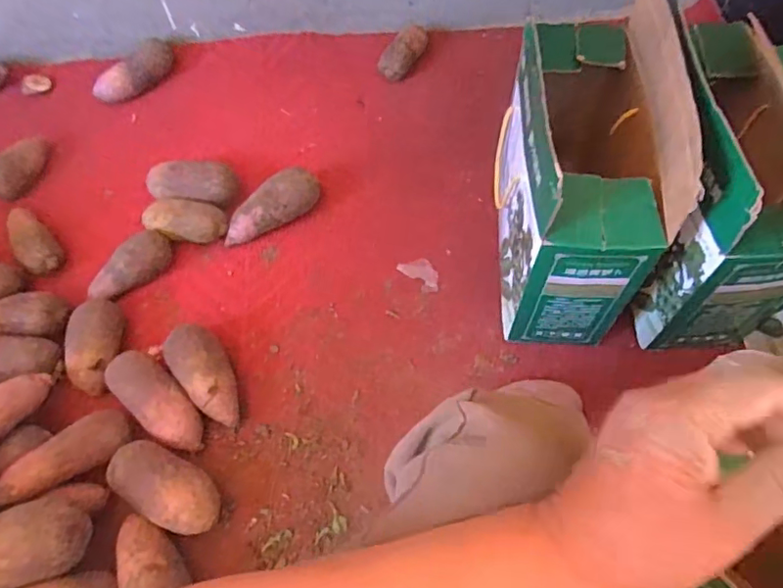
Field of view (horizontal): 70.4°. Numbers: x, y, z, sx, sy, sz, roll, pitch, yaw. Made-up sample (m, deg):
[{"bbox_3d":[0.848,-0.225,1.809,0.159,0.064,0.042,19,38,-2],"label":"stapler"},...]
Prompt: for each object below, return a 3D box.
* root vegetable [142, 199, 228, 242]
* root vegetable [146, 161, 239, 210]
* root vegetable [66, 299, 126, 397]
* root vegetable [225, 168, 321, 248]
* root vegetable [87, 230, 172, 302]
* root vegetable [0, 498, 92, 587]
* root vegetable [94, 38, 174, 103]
[{"bbox_3d":[-0.340,-0.115,0.918,0.138,0.060,0.067,8,62,8],"label":"root vegetable"},{"bbox_3d":[-0.339,-0.180,0.945,0.153,0.063,0.071,5,61,6],"label":"root vegetable"},{"bbox_3d":[-0.444,0.074,0.826,0.072,0.059,0.138,-6,61,0],"label":"root vegetable"},{"bbox_3d":[-0.200,-0.140,0.928,0.072,0.072,0.172,36,68,20],"label":"root vegetable"},{"bbox_3d":[-0.418,-0.041,0.891,0.141,0.054,0.061,-40,66,-17],"label":"root vegetable"},{"bbox_3d":[-0.427,0.286,0.618,0.157,0.064,0.082,-21,62,-9],"label":"root vegetable"},{"bbox_3d":[-0.498,-0.428,1.084,0.167,0.058,0.061,-41,67,-18],"label":"root vegetable"}]

